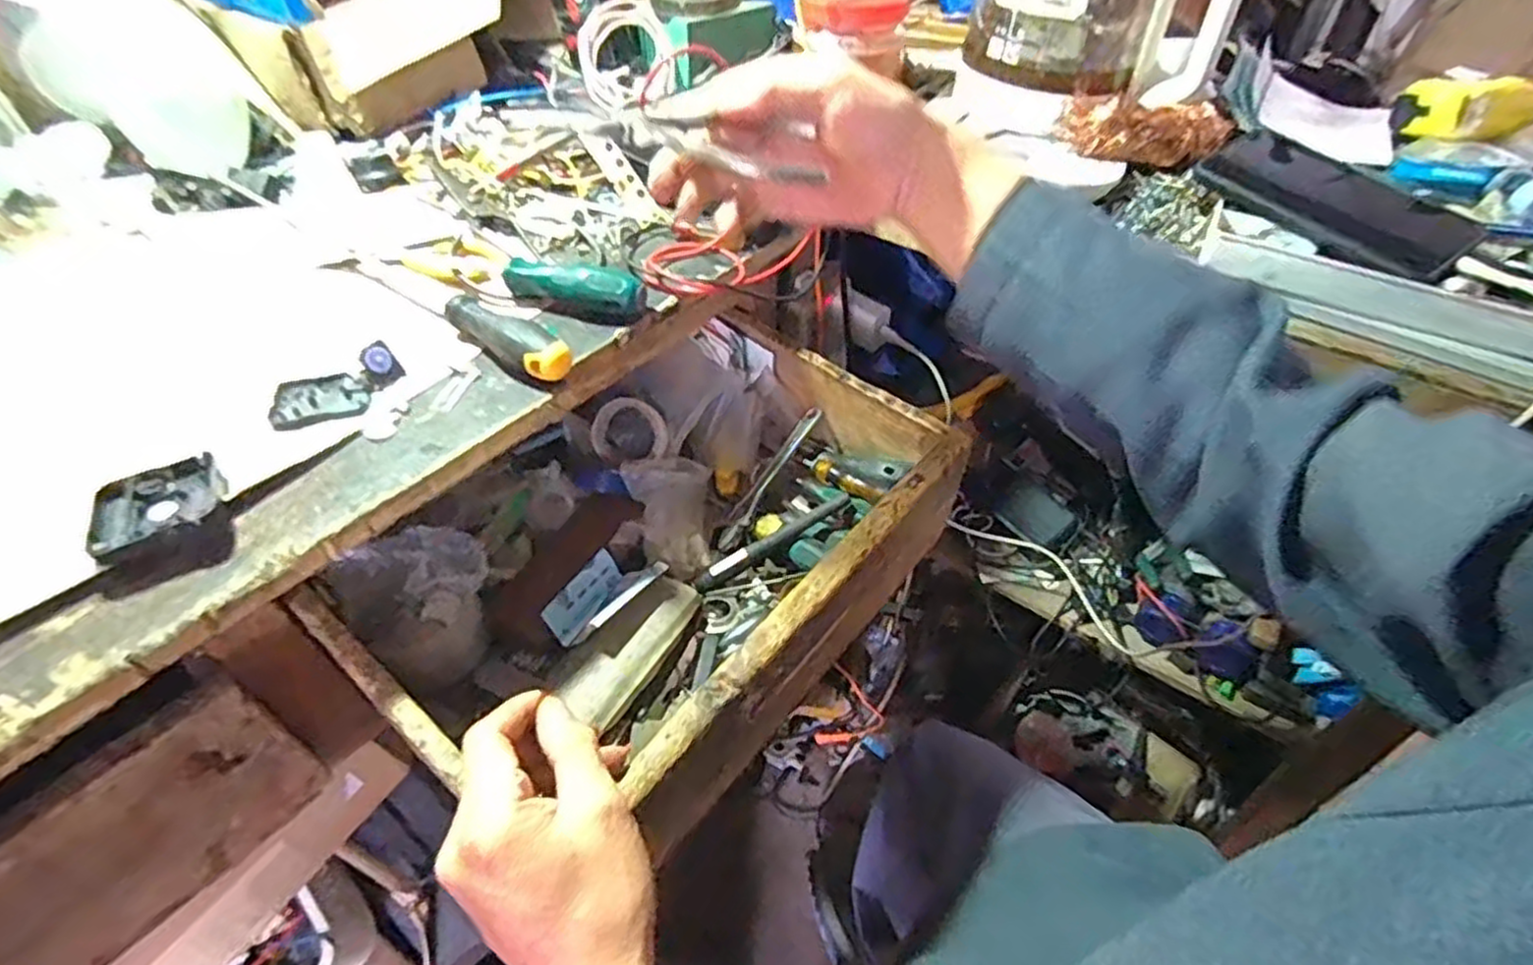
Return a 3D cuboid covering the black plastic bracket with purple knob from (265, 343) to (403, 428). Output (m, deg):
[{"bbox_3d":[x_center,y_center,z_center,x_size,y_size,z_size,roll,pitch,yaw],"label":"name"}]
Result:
[{"bbox_3d":[-0.251,-0.056,0.434,0.068,0.021,0.043,-9,47,-10],"label":"black plastic bracket with purple knob"}]

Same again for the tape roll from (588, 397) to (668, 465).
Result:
[{"bbox_3d":[-0.113,-0.042,0.614,0.062,0.053,0.018,-16,14,17],"label":"tape roll"}]

